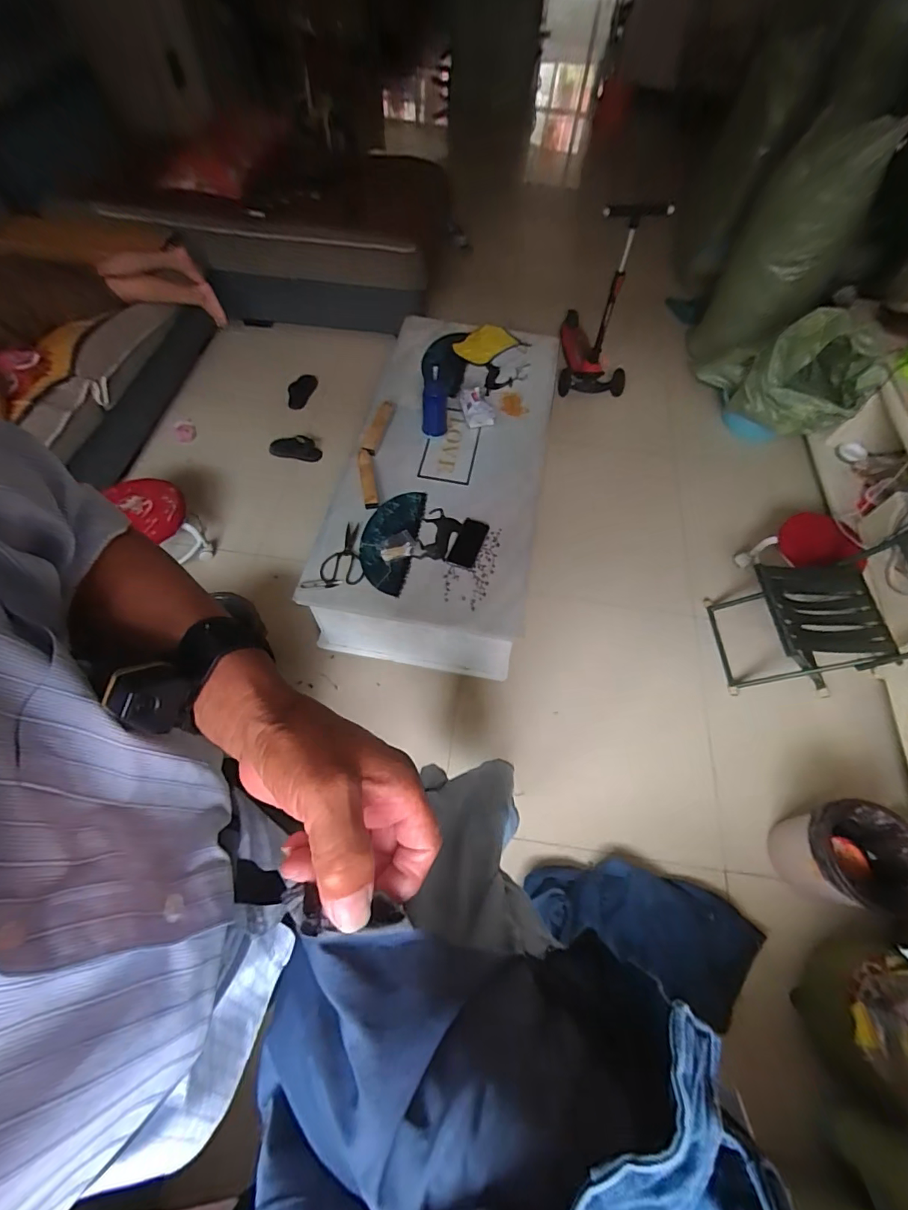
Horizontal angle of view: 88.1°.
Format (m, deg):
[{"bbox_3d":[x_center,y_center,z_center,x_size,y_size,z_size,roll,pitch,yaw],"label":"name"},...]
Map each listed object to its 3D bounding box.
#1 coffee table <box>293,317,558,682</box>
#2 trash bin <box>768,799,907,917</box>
[{"bbox_3d":[-0.008,-0.470,1.593,0.569,0.334,1.269,11,62,3],"label":"coffee table"},{"bbox_3d":[1.006,0.663,1.246,0.239,0.278,0.226,8,62,2],"label":"trash bin"}]

